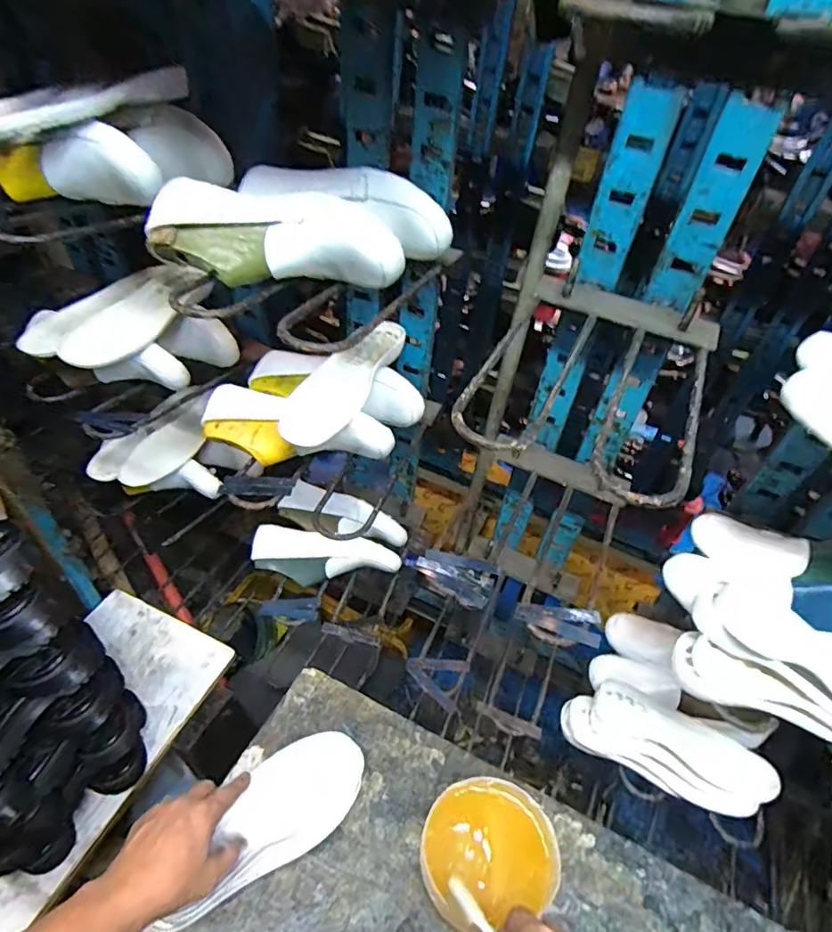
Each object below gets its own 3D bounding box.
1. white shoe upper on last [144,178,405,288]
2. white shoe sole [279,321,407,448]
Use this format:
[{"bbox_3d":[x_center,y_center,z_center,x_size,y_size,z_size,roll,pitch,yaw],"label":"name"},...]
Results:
[{"bbox_3d":[-0.141,-0.214,0.502,0.254,0.075,0.068,13,45,5],"label":"white shoe upper on last"},{"bbox_3d":[-0.090,-0.115,0.701,0.077,0.037,0.240,22,47,14],"label":"white shoe sole"}]

